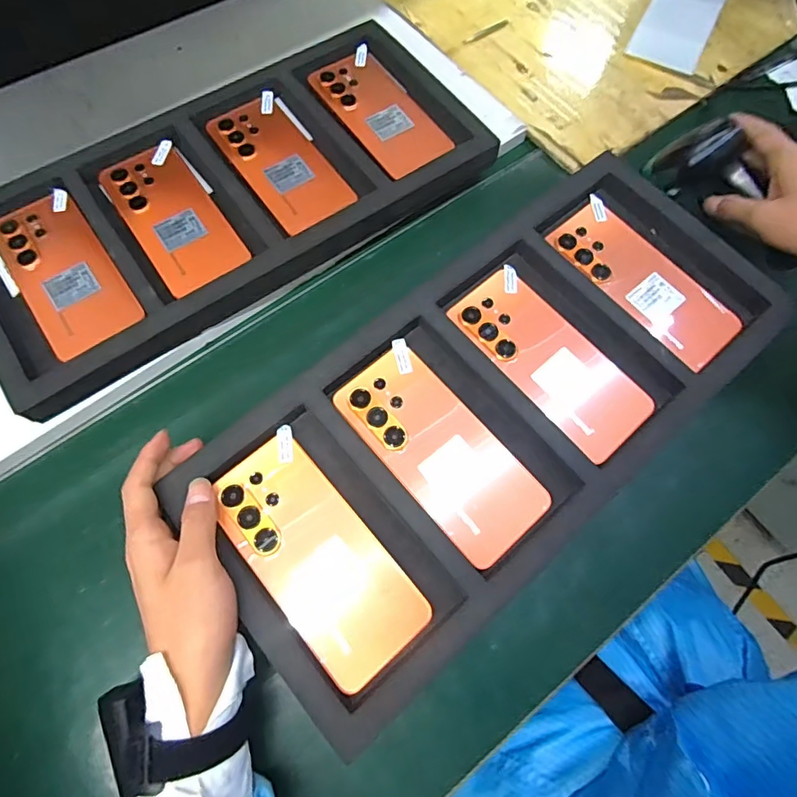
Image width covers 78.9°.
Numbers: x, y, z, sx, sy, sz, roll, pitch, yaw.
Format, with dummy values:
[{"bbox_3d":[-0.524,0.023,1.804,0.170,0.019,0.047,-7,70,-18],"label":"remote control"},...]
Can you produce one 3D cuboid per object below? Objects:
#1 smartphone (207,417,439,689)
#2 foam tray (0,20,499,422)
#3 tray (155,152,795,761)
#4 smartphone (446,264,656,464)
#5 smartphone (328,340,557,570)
[{"bbox_3d":[-0.057,0.107,0.337,0.079,0.005,0.168,-38,76,-14],"label":"smartphone"},{"bbox_3d":[-0.156,-0.198,0.469,0.490,0.038,0.242,-35,75,-13],"label":"foam tray"},{"bbox_3d":[0.080,-0.004,0.383,0.477,0.028,0.219,-40,76,-14],"label":"tray"},{"bbox_3d":[0.123,-0.033,0.395,0.077,0.014,0.168,-38,76,-14],"label":"smartphone"},{"bbox_3d":[0.032,0.038,0.367,0.077,0.009,0.169,-39,76,-14],"label":"smartphone"}]

